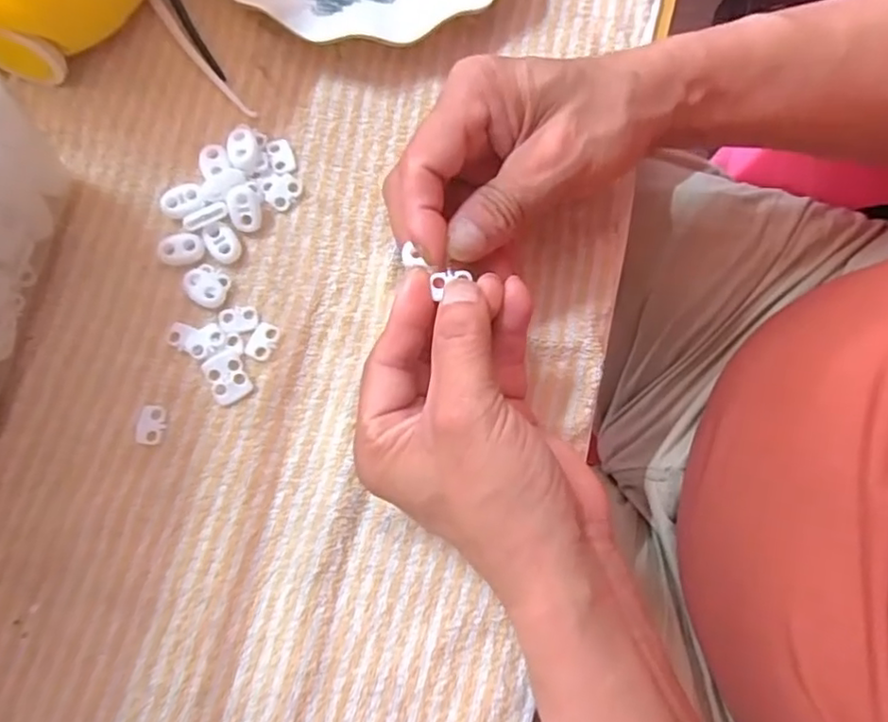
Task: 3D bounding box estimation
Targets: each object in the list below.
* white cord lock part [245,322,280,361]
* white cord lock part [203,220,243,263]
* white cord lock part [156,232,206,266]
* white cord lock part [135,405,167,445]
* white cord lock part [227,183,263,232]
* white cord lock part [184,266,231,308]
[{"bbox_3d":[-0.088,-0.010,0.305,0.013,0.004,0.018,25,79,4],"label":"white cord lock part"},{"bbox_3d":[-0.110,-0.058,0.312,0.015,0.004,0.021,-39,82,-8],"label":"white cord lock part"},{"bbox_3d":[-0.130,-0.055,0.311,0.022,0.005,0.015,-8,78,-3],"label":"white cord lock part"},{"bbox_3d":[-0.137,0.030,0.296,0.012,0.004,0.018,11,78,1],"label":"white cord lock part"},{"bbox_3d":[-0.099,-0.077,0.313,0.015,0.010,0.023,-8,78,-3],"label":"white cord lock part"},{"bbox_3d":[-0.117,-0.037,0.309,0.021,0.005,0.019,26,79,4],"label":"white cord lock part"}]

